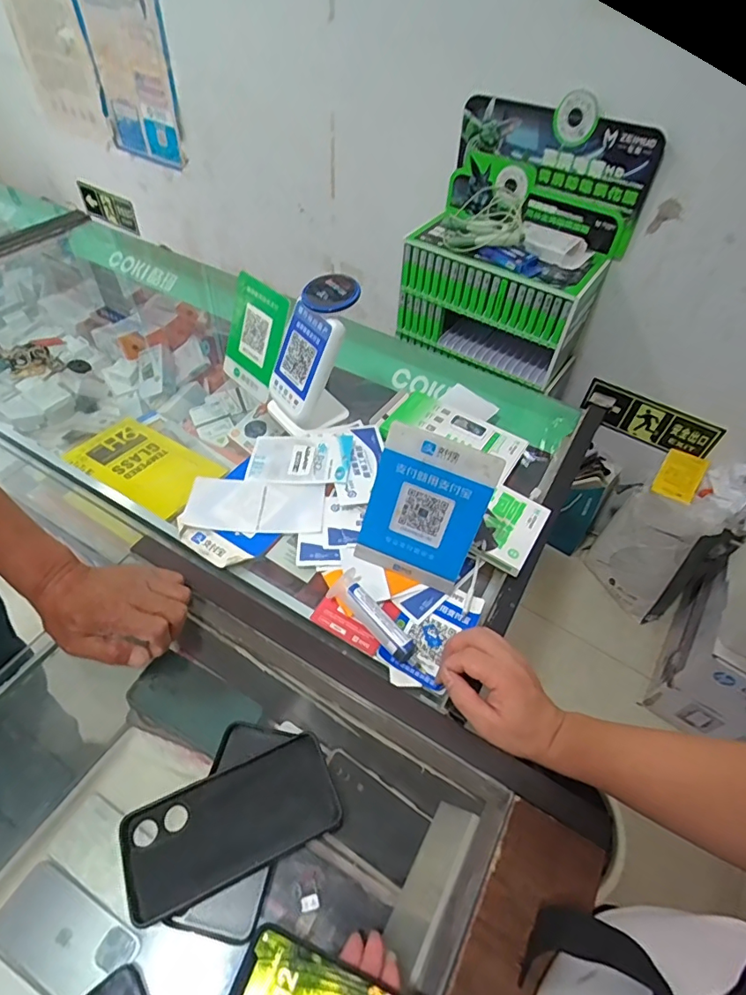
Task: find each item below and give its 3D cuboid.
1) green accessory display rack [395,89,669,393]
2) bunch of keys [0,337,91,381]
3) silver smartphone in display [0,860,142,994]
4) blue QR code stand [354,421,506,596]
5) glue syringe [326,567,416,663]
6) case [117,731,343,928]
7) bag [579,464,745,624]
[{"bbox_3d":[0.334,-0.586,1.221,0.468,0.543,0.251,24,53,14],"label":"green accessory display rack"},{"bbox_3d":[-0.552,-0.221,0.792,0.203,0.038,0.078,-4,51,-9],"label":"bunch of keys"},{"bbox_3d":[-0.349,0.492,0.564,0.156,0.007,0.078,25,53,15],"label":"silver smartphone in display"},{"bbox_3d":[0.054,0.012,0.539,0.120,0.174,0.013,21,31,9],"label":"blue QR code stand"},{"bbox_3d":[-0.001,0.126,0.532,0.031,0.019,0.109,-33,60,-28],"label":"glue syringe"},{"bbox_3d":[-0.114,0.262,0.408,0.164,0.010,0.080,-18,54,-19],"label":"case"},{"bbox_3d":[0.883,0.120,1.524,0.286,0.485,0.290,-33,60,-28],"label":"bag"}]

